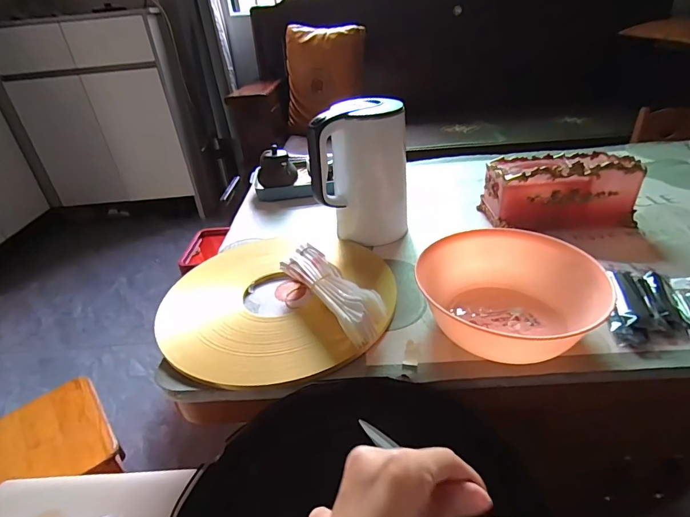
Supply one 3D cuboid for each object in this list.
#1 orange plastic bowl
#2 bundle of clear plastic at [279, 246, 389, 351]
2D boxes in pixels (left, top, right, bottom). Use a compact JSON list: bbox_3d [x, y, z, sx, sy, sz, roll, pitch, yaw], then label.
[{"bbox_3d":[0.228,0.041,0.568,0.194,0.090,0.202,-4,32,2],"label":"orange plastic bowl"},{"bbox_3d":[-0.025,0.047,0.611,0.066,0.064,0.216,-22,36,-25],"label":"bundle of clear plastic"}]

